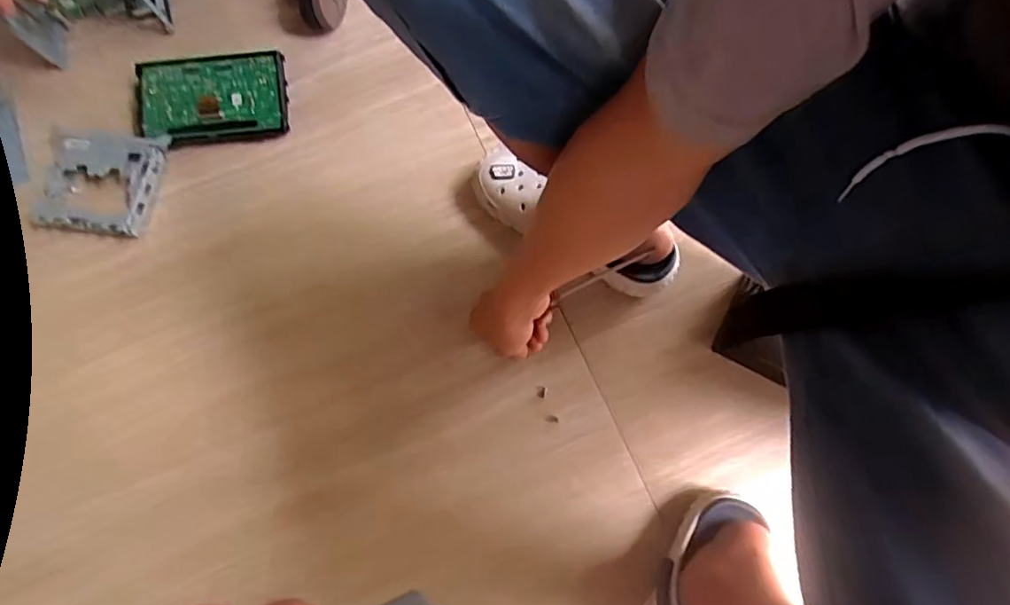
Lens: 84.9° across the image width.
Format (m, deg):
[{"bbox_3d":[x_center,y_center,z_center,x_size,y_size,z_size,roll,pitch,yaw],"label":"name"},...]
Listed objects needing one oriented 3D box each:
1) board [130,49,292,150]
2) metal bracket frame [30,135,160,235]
[{"bbox_3d":[-0.402,-0.278,0.757,0.201,0.015,0.117,-9,94,-3],"label":"board"},{"bbox_3d":[-0.540,-0.160,0.736,0.147,0.029,0.137,7,74,3],"label":"metal bracket frame"}]

